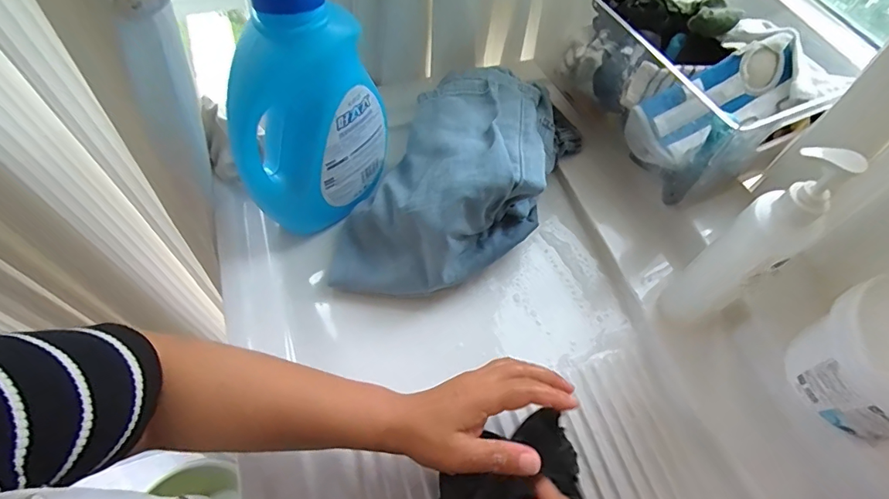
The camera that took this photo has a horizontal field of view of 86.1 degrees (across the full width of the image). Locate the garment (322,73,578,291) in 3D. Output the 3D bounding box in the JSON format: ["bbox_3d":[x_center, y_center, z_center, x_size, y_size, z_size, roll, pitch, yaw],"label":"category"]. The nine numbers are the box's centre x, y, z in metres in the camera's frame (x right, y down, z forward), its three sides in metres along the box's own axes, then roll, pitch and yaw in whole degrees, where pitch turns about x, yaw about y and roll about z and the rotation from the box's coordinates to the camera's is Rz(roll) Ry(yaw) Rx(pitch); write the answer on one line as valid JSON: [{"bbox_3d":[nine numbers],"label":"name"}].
[{"bbox_3d":[0.025,-0.099,0.581,0.207,0.129,0.375,25,61,14],"label":"garment"}]

